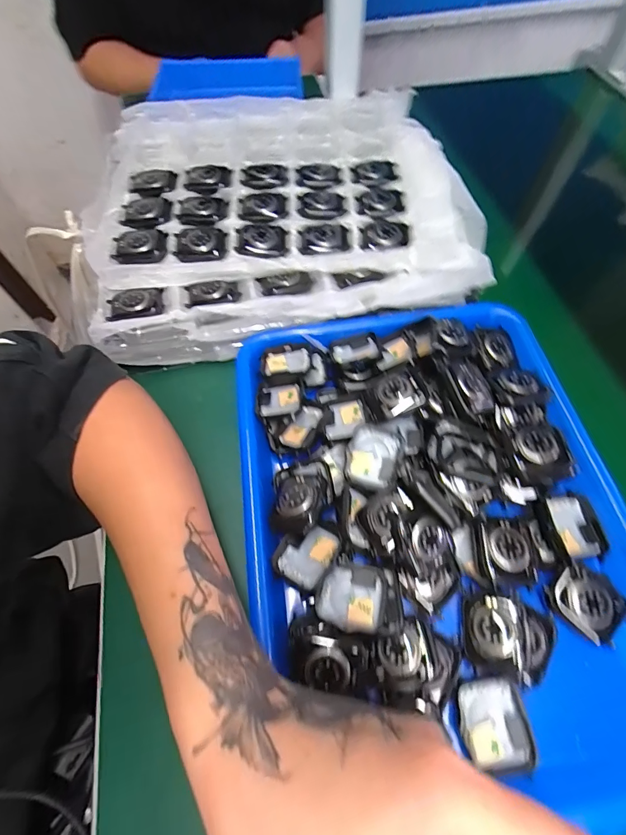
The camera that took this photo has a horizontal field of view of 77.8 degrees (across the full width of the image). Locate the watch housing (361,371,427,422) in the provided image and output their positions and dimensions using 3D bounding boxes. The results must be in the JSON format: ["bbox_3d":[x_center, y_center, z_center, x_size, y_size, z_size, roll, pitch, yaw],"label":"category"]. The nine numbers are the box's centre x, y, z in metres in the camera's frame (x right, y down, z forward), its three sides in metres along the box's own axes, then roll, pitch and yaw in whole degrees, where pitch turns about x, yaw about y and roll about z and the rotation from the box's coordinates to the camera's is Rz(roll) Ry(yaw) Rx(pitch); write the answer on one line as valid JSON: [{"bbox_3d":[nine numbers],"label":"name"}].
[{"bbox_3d":[0.060,-0.017,0.292,0.037,0.018,0.033,-12,62,-5],"label":"watch housing"}]

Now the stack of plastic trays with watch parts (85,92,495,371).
[{"bbox_3d":[-0.042,-0.219,0.395,0.343,0.056,0.319,-9,62,-3],"label":"stack of plastic trays with watch parts"}]

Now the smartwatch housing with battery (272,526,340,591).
[{"bbox_3d":[-0.004,0.088,0.255,0.035,0.015,0.042,32,67,17],"label":"smartwatch housing with battery"}]

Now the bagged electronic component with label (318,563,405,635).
[{"bbox_3d":[0.029,0.113,0.243,0.051,0.014,0.040,4,62,4],"label":"bagged electronic component with label"}]

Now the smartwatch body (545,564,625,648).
[{"bbox_3d":[0.173,0.116,0.242,0.043,0.012,0.033,40,69,20],"label":"smartwatch body"}]

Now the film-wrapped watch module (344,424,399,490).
[{"bbox_3d":[0.042,0.028,0.275,0.034,0.012,0.037,12,63,8],"label":"film-wrapped watch module"}]

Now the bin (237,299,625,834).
[{"bbox_3d":[0.080,0.060,0.266,0.245,0.047,0.323,-9,62,-3],"label":"bin"}]

